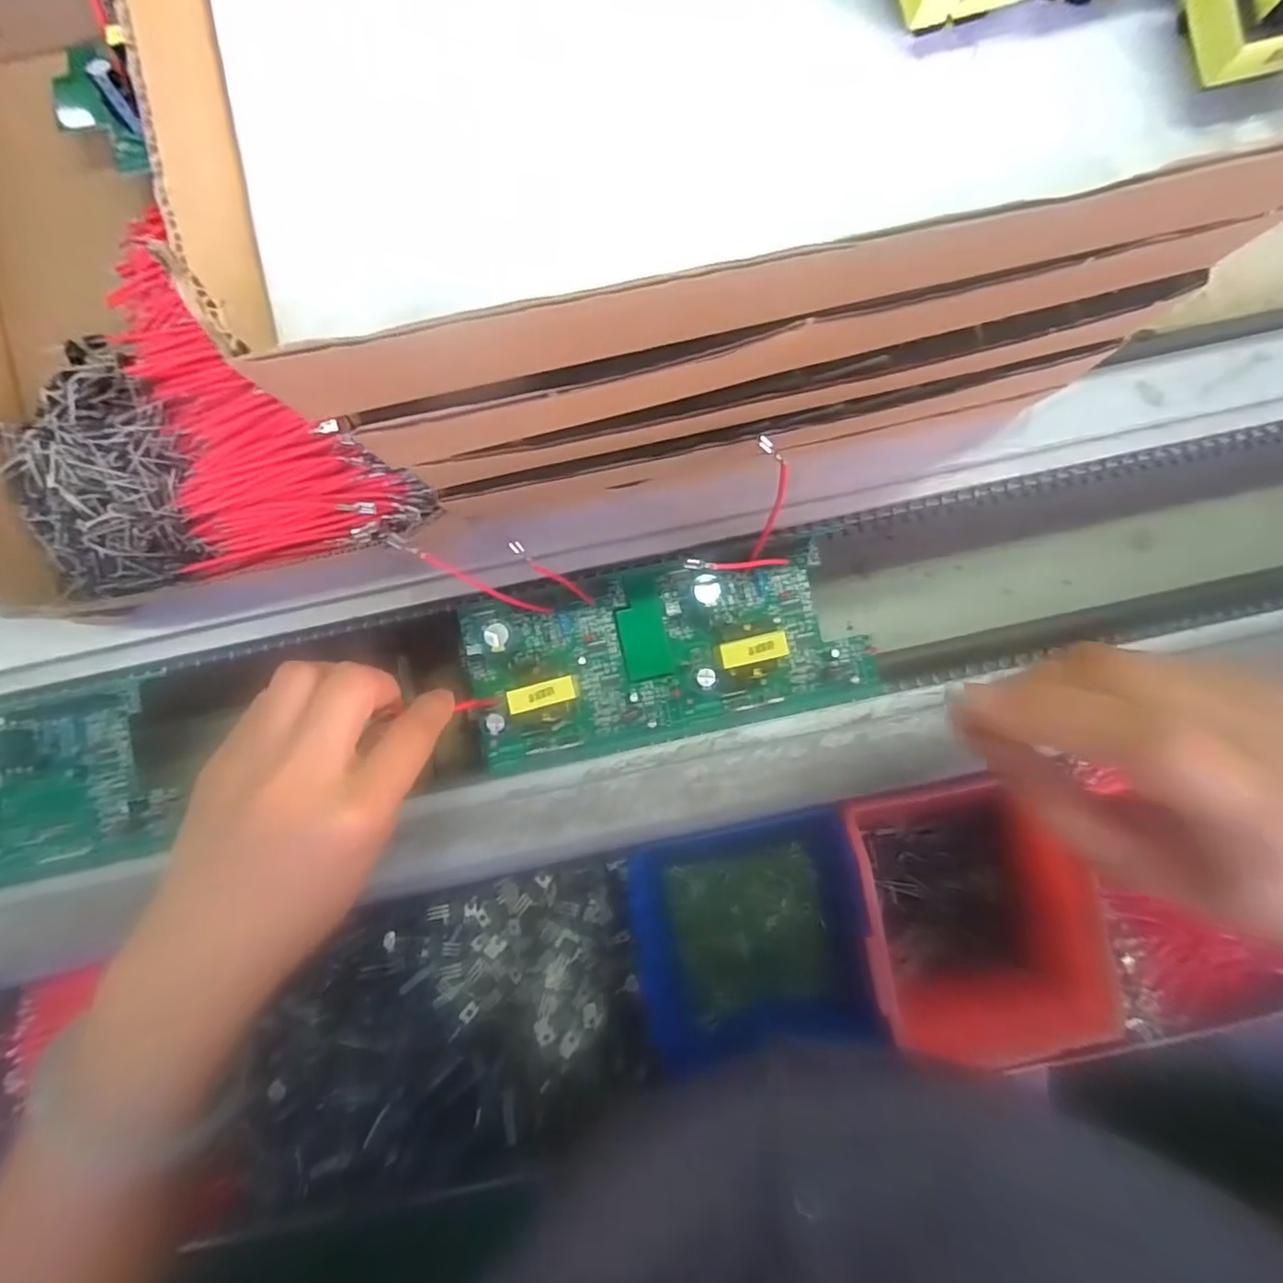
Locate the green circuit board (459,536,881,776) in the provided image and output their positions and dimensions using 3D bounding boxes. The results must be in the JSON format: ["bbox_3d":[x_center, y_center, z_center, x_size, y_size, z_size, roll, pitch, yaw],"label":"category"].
[{"bbox_3d":[0.014,0.006,0.315,0.217,0.034,0.092,-10,89,-1],"label":"green circuit board"}]

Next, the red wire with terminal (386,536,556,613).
[{"bbox_3d":[-0.083,-0.031,0.294,0.013,0.096,0.008,26,88,42],"label":"red wire with terminal"}]

